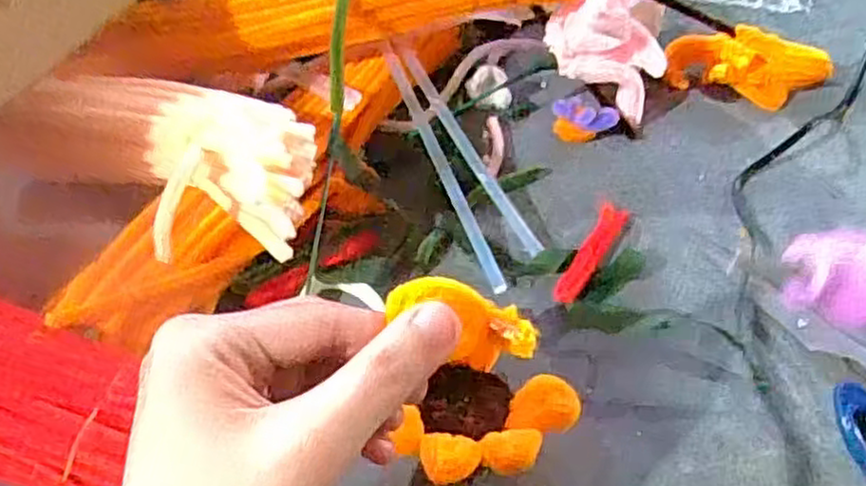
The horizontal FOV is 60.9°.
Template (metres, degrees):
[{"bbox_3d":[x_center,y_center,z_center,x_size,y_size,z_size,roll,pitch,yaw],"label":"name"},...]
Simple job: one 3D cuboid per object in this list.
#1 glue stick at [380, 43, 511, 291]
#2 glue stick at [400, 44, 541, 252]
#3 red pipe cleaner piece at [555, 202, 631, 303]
[{"bbox_3d":[0.004,-0.046,0.407,0.009,0.012,0.167,-17,63,-11],"label":"glue stick"},{"bbox_3d":[0.019,-0.054,0.416,0.010,0.011,0.153,-23,64,-16],"label":"glue stick"},{"bbox_3d":[0.082,0.004,0.377,0.015,0.005,0.074,21,52,19],"label":"red pipe cleaner piece"}]

